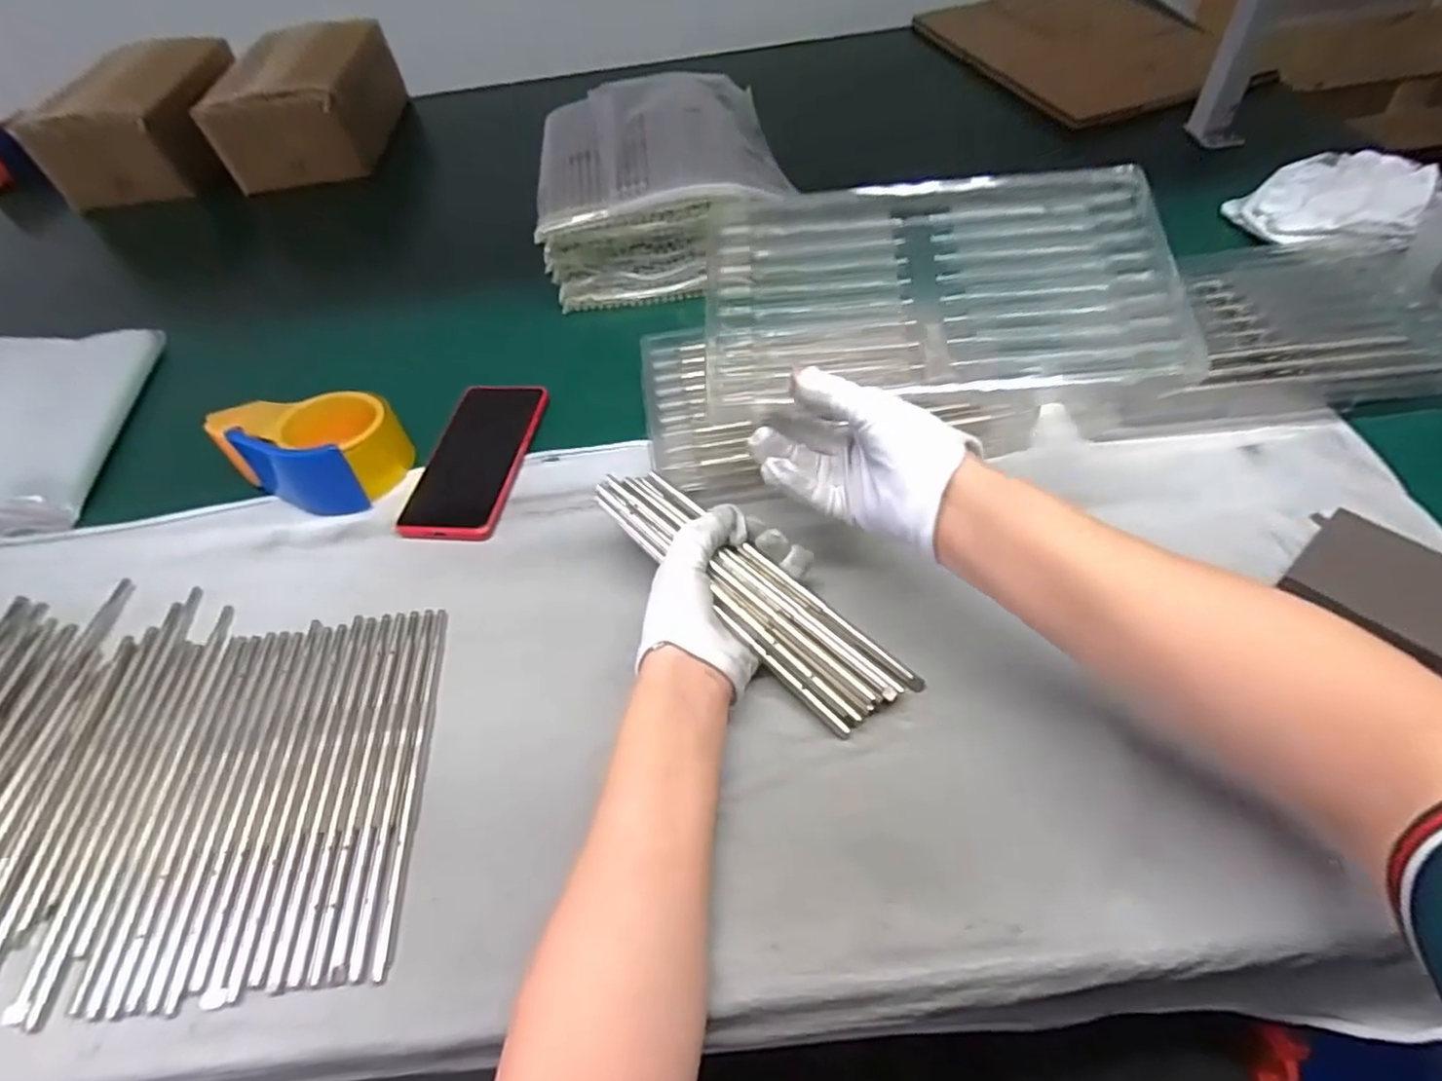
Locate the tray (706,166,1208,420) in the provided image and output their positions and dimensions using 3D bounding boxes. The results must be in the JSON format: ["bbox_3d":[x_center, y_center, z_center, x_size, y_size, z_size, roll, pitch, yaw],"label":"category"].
[{"bbox_3d":[0.133,-0.161,0.434,0.277,0.024,0.170,-2,69,7],"label":"tray"}]

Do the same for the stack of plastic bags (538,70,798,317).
[{"bbox_3d":[-0.062,-0.369,0.710,0.232,0.116,0.264,-6,52,1],"label":"stack of plastic bags"}]

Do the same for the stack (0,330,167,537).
[{"bbox_3d":[-0.635,-0.104,0.603,0.165,0.071,0.251,-11,52,-3],"label":"stack"}]

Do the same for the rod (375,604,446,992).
[{"bbox_3d":[-0.183,0.136,0.411,0.009,0.005,0.219,-8,52,0],"label":"rod"}]

